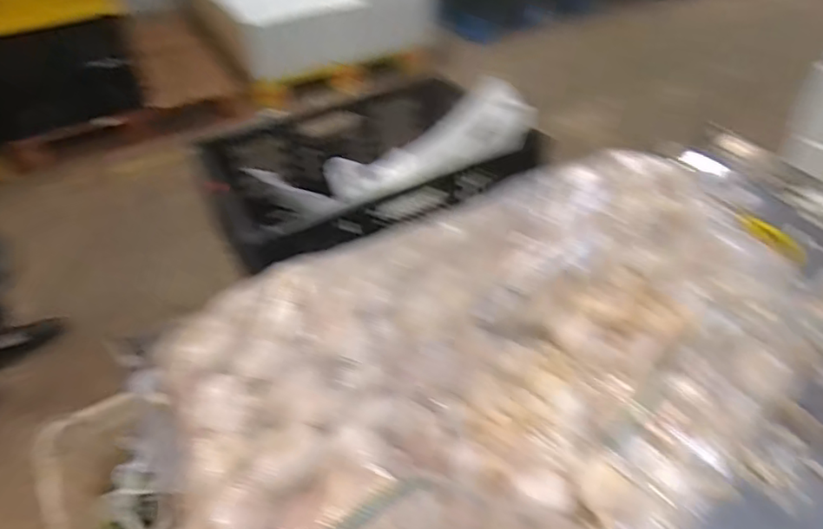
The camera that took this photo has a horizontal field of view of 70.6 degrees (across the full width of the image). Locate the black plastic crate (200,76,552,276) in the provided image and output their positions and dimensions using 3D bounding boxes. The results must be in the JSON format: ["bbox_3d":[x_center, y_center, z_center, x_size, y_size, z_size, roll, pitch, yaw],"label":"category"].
[{"bbox_3d":[-0.084,-0.173,1.198,0.609,0.196,0.429,-19,46,-18],"label":"black plastic crate"}]

